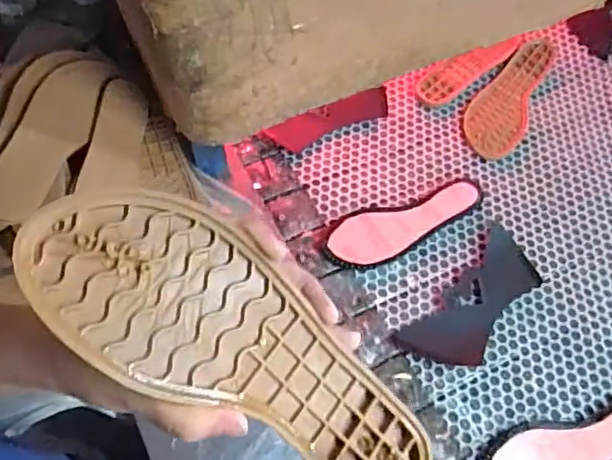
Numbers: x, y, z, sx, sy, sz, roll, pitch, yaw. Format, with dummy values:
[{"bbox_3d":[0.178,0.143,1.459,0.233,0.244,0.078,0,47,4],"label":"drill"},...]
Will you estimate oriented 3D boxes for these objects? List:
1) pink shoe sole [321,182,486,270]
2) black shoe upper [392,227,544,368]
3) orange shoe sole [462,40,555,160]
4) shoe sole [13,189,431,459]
[{"bbox_3d":[0.136,-0.009,0.760,0.220,0.016,0.074,-18,63,-13],"label":"pink shoe sole"},{"bbox_3d":[0.213,0.090,0.715,0.091,0.010,0.213,39,66,24],"label":"black shoe upper"},{"bbox_3d":[0.307,-0.205,0.869,0.086,0.035,0.226,26,62,11],"label":"orange shoe sole"},{"bbox_3d":[-0.024,0.064,0.288,0.237,0.016,0.079,39,61,-18],"label":"shoe sole"}]

